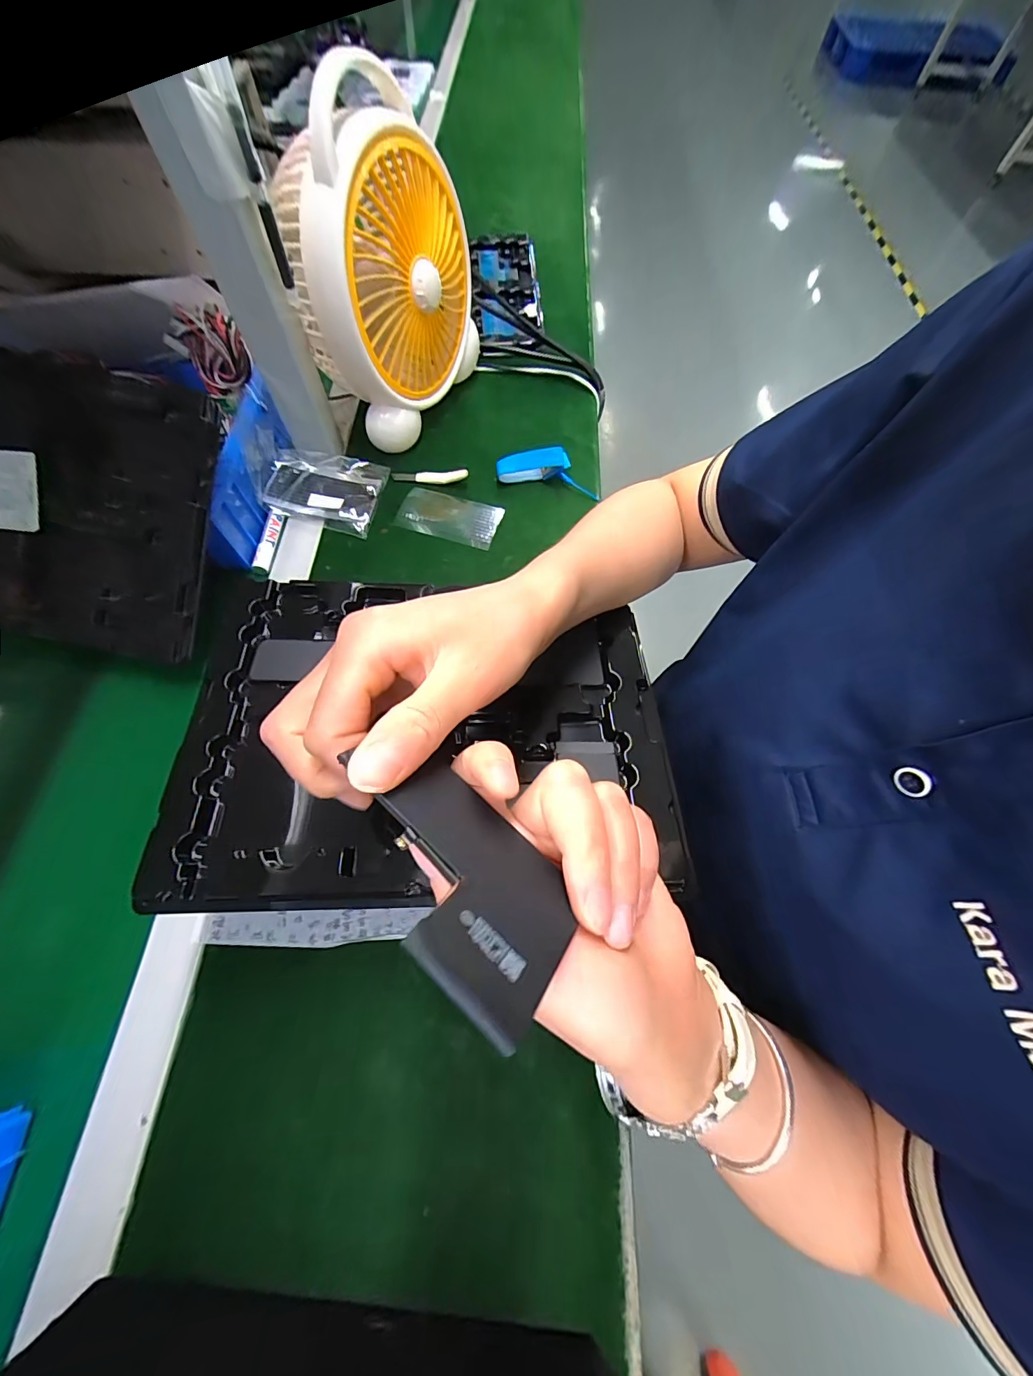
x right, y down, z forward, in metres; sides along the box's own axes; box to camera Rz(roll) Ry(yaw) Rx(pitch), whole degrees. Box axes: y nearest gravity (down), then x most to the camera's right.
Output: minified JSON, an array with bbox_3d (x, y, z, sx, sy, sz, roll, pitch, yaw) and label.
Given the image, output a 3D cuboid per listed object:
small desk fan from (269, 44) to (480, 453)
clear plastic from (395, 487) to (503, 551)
[{"bbox_3d":[-0.128,-0.411,0.445,0.102,0.245,0.217,17,66,6],"label":"small desk fan"},{"bbox_3d":[-0.075,-0.189,0.487,0.110,0.005,0.061,13,66,4],"label":"clear plastic"}]

